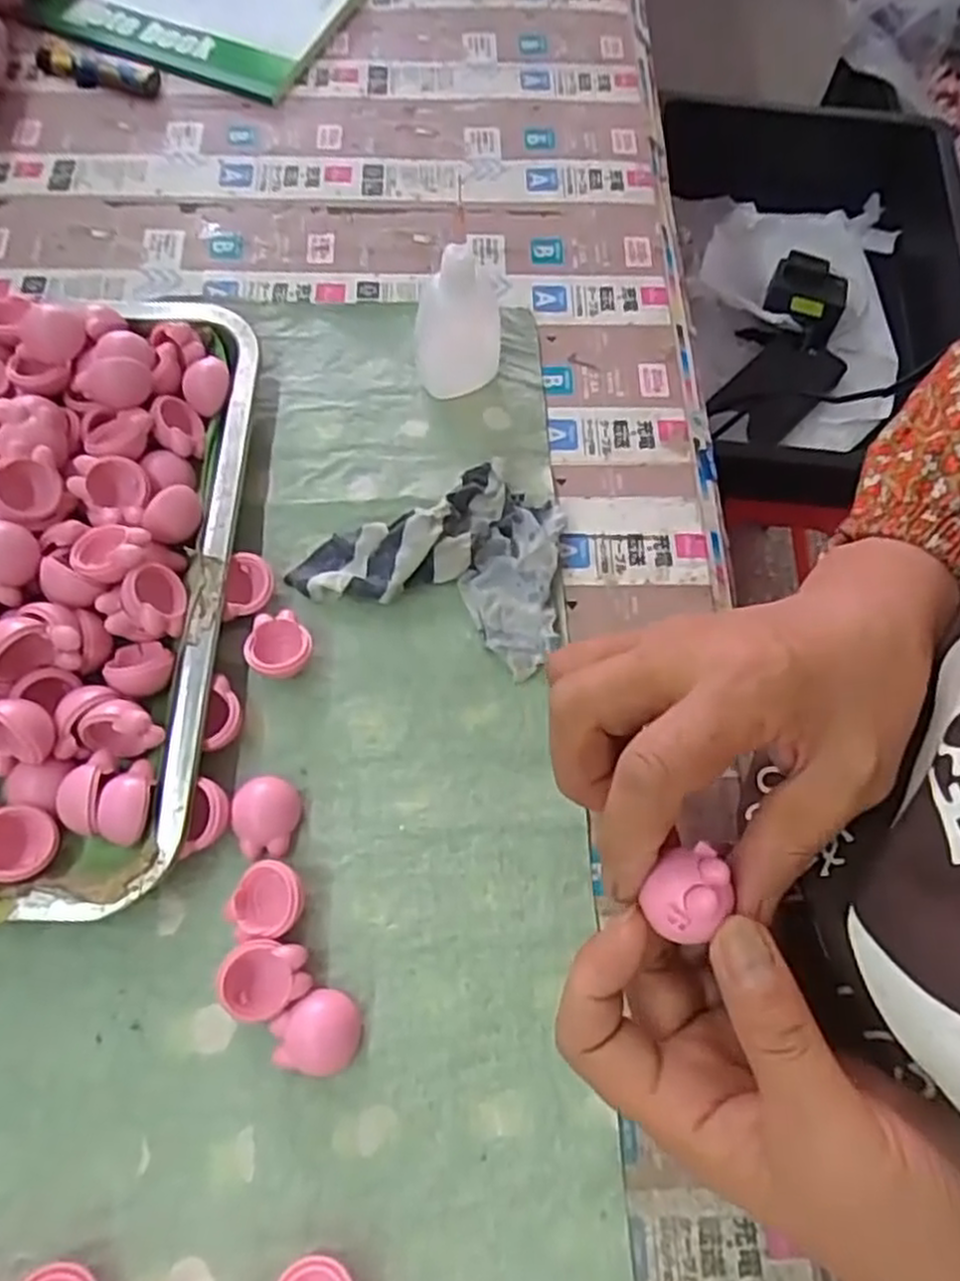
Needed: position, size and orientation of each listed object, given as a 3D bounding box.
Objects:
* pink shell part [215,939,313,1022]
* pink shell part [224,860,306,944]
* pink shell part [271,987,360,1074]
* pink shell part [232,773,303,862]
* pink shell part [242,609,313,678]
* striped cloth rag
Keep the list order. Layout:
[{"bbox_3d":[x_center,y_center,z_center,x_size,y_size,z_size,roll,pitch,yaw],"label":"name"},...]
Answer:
[{"bbox_3d":[-0.083,0.132,0.299,0.033,0.019,0.028,11,68,2],"label":"pink shell part"},{"bbox_3d":[-0.087,0.105,0.311,0.029,0.017,0.028,-3,69,-4],"label":"pink shell part"},{"bbox_3d":[-0.063,0.151,0.296,0.032,0.010,0.028,7,68,0],"label":"pink shell part"},{"bbox_3d":[-0.090,0.075,0.326,0.026,0.013,0.033,-6,69,-5],"label":"pink shell part"},{"bbox_3d":[-0.092,0.003,0.351,0.029,0.019,0.031,1,68,-2],"label":"pink shell part"},{"bbox_3d":[-0.015,-0.047,0.368,0.123,0.029,0.089,21,69,6],"label":"striped cloth rag"}]

